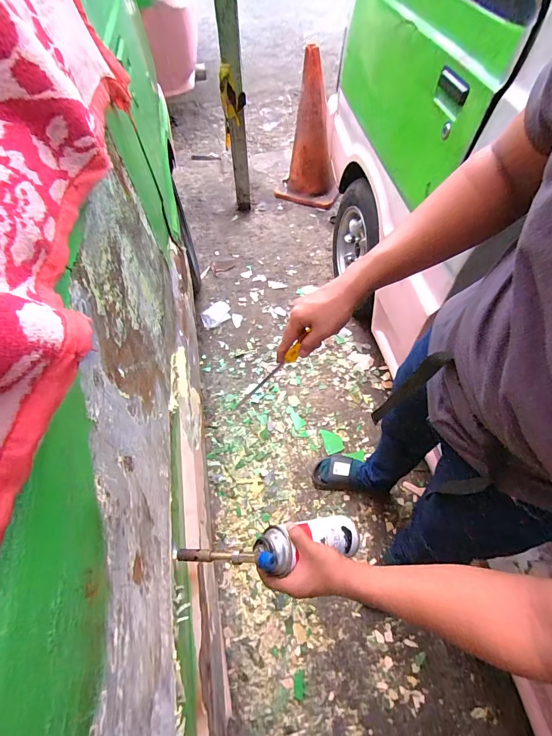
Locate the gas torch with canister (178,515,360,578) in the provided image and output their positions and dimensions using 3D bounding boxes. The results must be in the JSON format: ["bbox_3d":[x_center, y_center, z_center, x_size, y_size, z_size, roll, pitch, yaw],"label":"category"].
[{"bbox_3d":[0.009,0.260,0.499,0.275,0.115,0.058,4,58,-28],"label":"gas torch with canister"}]

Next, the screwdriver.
[{"bbox_3d":[-0.002,0.004,0.526,0.160,0.019,0.016,-45,66,17],"label":"screwdriver"}]

